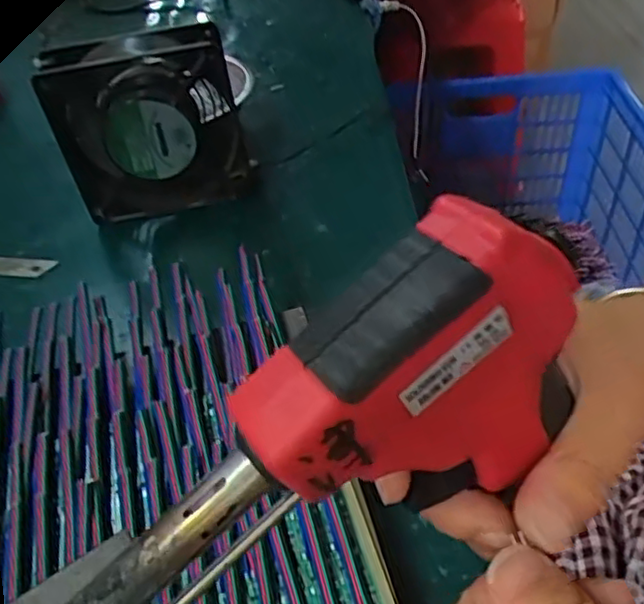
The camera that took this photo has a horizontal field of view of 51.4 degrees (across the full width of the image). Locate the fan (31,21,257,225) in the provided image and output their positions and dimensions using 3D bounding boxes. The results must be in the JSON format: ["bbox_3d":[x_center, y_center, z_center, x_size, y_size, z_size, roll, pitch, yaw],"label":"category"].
[{"bbox_3d":[-0.121,-0.124,0.474,0.127,0.122,0.050,-17,43,-12],"label":"fan"}]

